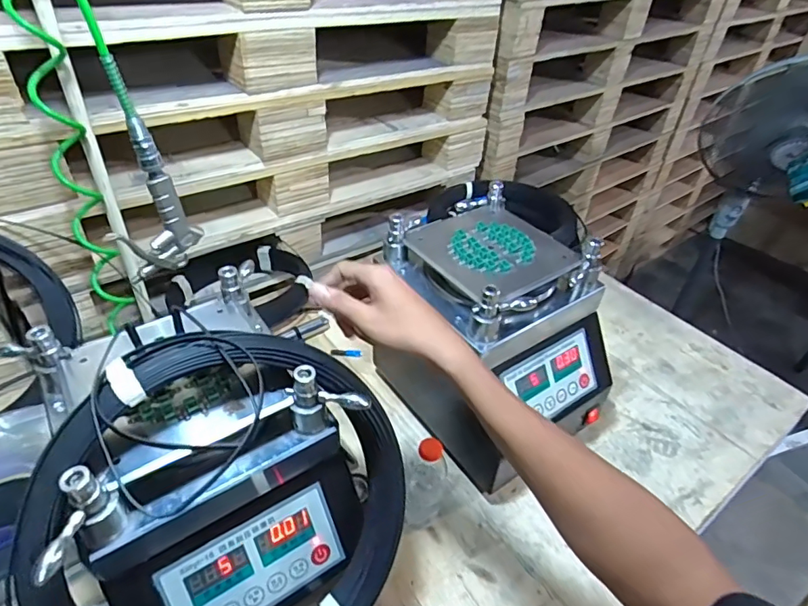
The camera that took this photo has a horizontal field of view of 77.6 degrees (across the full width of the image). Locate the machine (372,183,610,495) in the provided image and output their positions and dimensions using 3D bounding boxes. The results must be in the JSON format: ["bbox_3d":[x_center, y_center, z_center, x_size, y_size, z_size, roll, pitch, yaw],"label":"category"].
[{"bbox_3d":[0.124,0.041,0.703,0.211,0.278,0.283,-23,48,-28],"label":"machine"}]

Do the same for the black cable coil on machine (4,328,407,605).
[{"bbox_3d":[-0.141,0.174,0.423,0.306,0.300,0.061,4,-6,-27],"label":"black cable coil on machine"}]

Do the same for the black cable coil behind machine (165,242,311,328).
[{"bbox_3d":[-0.312,-0.028,0.965,0.259,0.071,0.225,-8,42,-14],"label":"black cable coil behind machine"}]

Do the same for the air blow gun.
[{"bbox_3d":[-0.279,-0.110,0.553,0.032,0.164,0.089,24,45,21],"label":"air blow gun"}]

